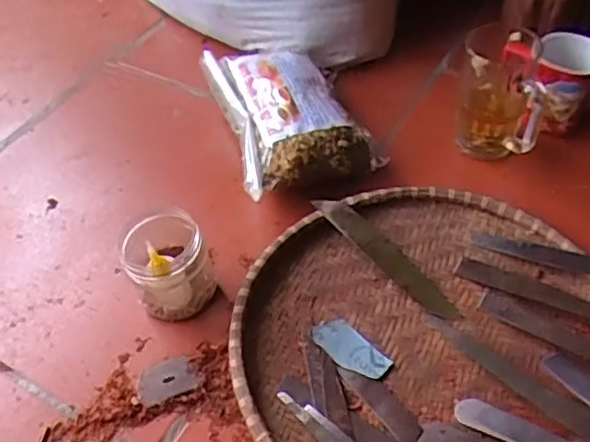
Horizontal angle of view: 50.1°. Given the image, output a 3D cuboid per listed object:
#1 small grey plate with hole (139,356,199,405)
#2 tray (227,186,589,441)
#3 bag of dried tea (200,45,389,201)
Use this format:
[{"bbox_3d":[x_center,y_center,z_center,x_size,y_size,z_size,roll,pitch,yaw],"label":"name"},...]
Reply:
[{"bbox_3d":[-0.113,0.137,0.551,0.049,0.005,0.040,-19,49,-13],"label":"small grey plate with hole"},{"bbox_3d":[0.114,0.105,0.549,0.324,0.034,0.335,26,54,25],"label":"tray"},{"bbox_3d":[-0.013,-0.125,0.736,0.143,0.075,0.238,-16,49,-10],"label":"bag of dried tea"}]

